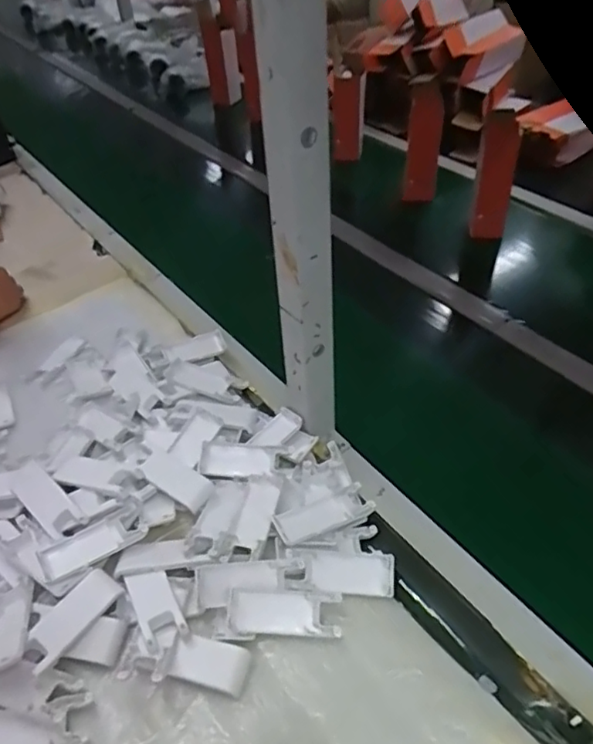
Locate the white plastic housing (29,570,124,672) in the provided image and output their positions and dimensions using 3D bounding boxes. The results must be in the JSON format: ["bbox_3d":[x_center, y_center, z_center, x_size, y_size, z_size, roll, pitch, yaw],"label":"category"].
[{"bbox_3d":[-0.205,0.225,0.540,0.039,0.010,0.091,30,55,30],"label":"white plastic housing"}]

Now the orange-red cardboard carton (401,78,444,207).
[{"bbox_3d":[0.239,-0.433,1.113,0.064,0.216,0.050,7,20,12],"label":"orange-red cardboard carton"}]

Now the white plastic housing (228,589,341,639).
[{"bbox_3d":[-0.011,0.225,0.552,0.101,0.009,0.041,-1,45,4],"label":"white plastic housing"}]

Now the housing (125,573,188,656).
[{"bbox_3d":[-0.132,0.217,0.548,0.038,0.011,0.087,-24,48,-18],"label":"housing"}]

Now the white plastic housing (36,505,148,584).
[{"bbox_3d":[-0.204,0.174,0.593,0.101,0.015,0.044,-25,48,-19],"label":"white plastic housing"}]

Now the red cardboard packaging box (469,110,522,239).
[{"bbox_3d":[0.339,-0.332,1.009,0.064,0.194,0.060,10,44,13],"label":"red cardboard packaging box"}]

